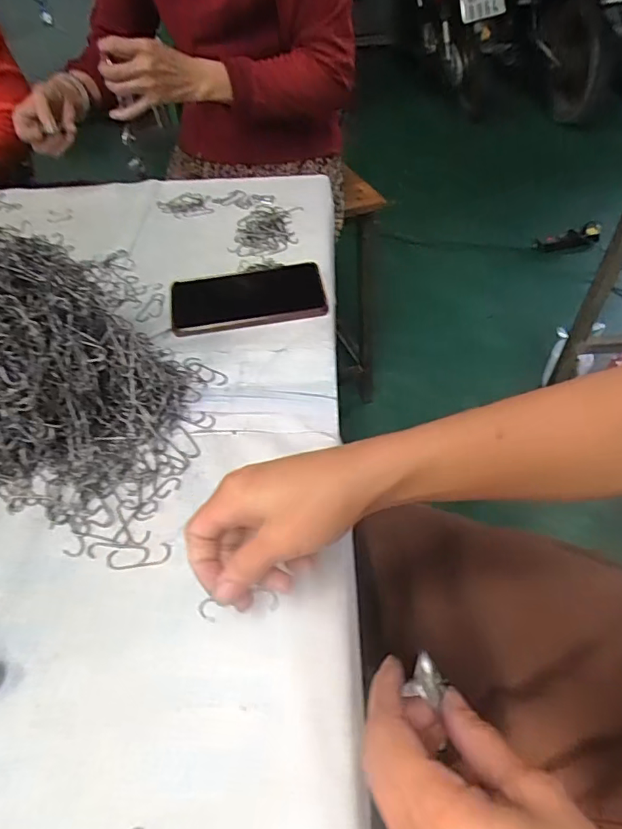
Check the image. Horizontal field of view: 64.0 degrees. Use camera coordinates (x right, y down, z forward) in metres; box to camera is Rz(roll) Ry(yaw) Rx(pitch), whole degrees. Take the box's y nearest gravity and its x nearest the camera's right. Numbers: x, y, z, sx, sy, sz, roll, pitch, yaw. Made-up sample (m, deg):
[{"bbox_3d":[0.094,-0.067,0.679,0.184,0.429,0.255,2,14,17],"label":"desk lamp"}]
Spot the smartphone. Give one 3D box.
[{"bbox_3d":[-0.068,-0.127,0.541,0.164,0.015,0.081,-9,50,-5],"label":"smartphone"}]

